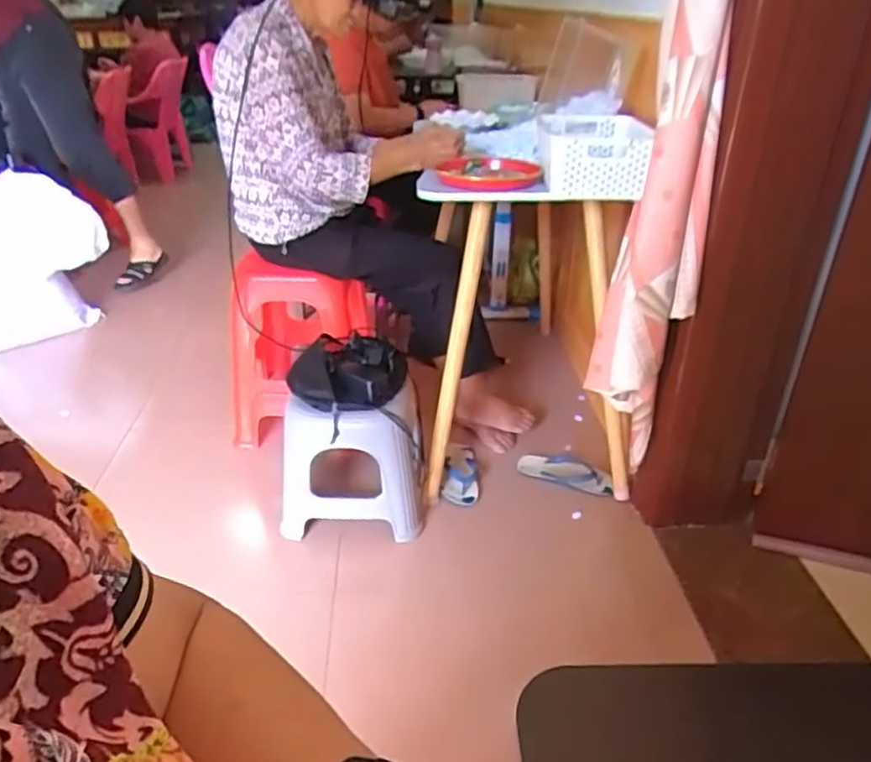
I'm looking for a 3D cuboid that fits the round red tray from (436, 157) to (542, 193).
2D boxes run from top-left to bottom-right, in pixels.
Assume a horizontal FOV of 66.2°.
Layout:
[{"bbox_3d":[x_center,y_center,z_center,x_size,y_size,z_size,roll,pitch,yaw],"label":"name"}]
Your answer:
[{"bbox_3d":[0.109,-0.429,1.380,0.203,0.025,0.239,0,30,0],"label":"round red tray"}]

